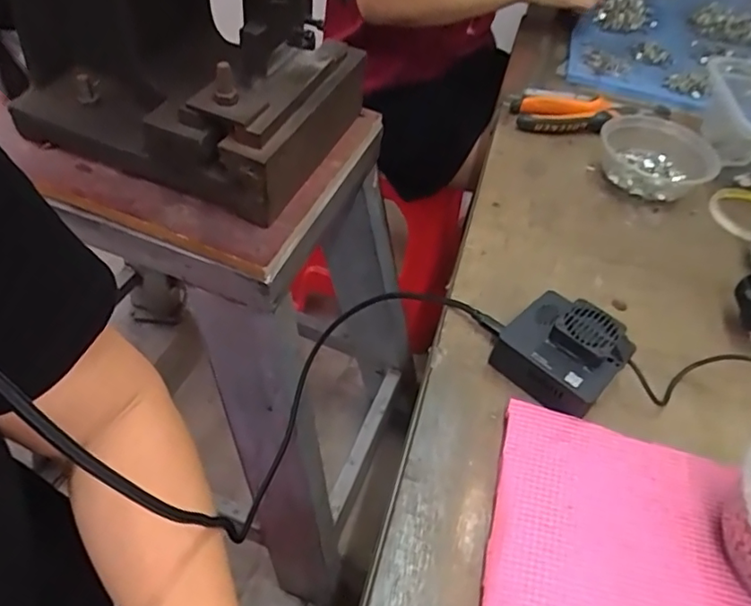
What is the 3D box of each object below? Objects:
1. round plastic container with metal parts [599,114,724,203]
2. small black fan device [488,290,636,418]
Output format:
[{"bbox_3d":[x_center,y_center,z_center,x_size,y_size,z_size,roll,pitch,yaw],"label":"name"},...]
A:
[{"bbox_3d":[0.286,-0.148,0.591,0.116,0.042,0.099,31,52,19],"label":"round plastic container with metal parts"},{"bbox_3d":[0.135,0.034,0.415,0.072,0.043,0.079,-34,60,-31],"label":"small black fan device"}]

